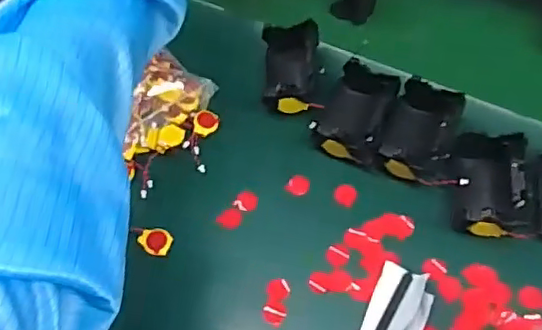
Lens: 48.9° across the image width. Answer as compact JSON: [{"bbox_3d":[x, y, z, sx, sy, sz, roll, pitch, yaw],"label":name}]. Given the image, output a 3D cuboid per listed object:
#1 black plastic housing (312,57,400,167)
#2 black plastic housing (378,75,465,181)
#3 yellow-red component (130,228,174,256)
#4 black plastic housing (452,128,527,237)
[{"bbox_3d":[0.064,-0.040,0.468,0.056,0.038,0.074,20,63,16],"label":"black plastic housing"},{"bbox_3d":[0.114,-0.026,0.450,0.047,0.041,0.079,18,62,15],"label":"black plastic housing"},{"bbox_3d":[-0.089,0.057,0.448,0.029,0.004,0.021,-1,59,5],"label":"yellow-red component"},{"bbox_3d":[0.157,0.014,0.429,0.053,0.038,0.075,4,60,8],"label":"black plastic housing"}]

